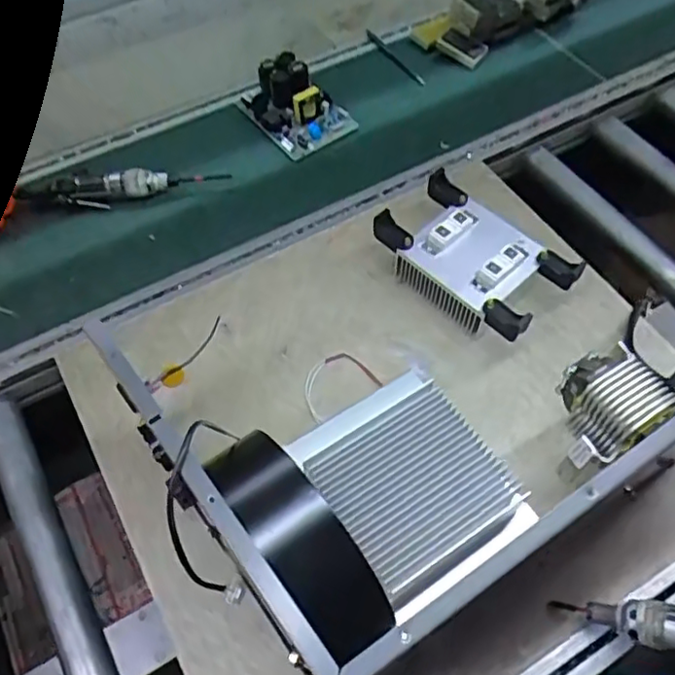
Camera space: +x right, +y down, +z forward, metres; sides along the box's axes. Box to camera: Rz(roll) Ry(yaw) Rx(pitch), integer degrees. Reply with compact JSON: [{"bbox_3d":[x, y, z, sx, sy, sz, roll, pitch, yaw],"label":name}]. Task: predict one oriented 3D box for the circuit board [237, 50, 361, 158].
[{"bbox_3d":[-0.069,-0.376,1.042,0.127,0.073,0.168,-36,65,-20],"label":"circuit board"}]

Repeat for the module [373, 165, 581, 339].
[{"bbox_3d":[0.181,-0.101,0.880,0.245,0.086,0.145,39,66,21],"label":"module"}]

